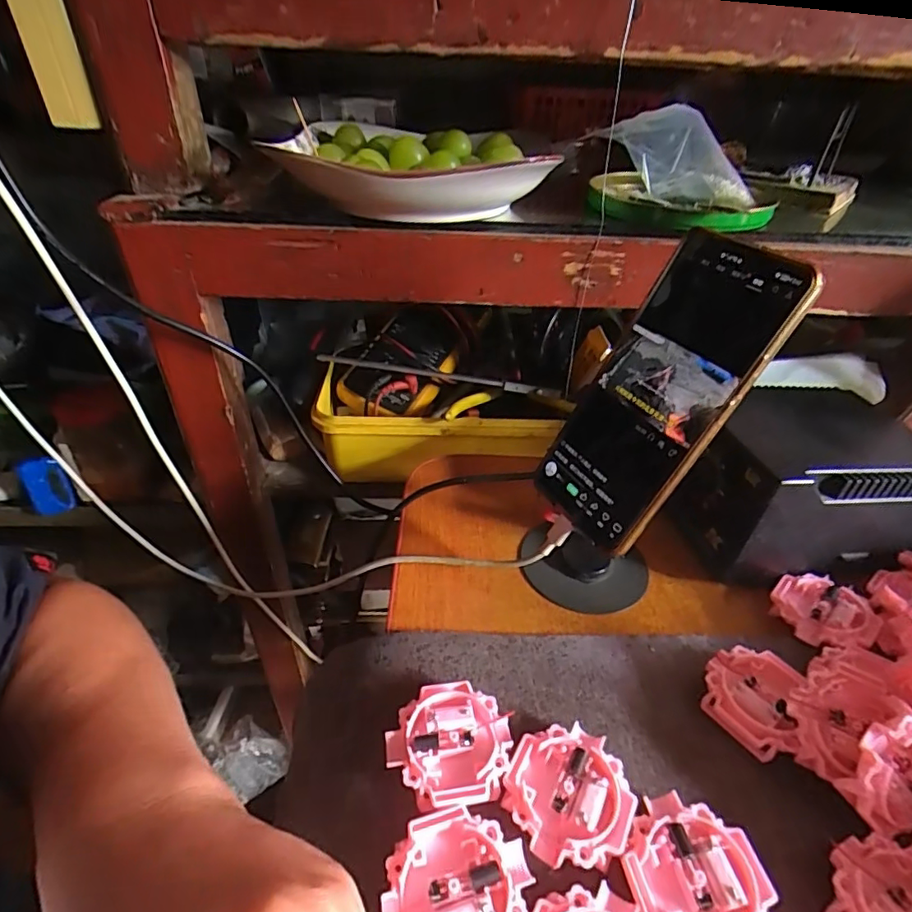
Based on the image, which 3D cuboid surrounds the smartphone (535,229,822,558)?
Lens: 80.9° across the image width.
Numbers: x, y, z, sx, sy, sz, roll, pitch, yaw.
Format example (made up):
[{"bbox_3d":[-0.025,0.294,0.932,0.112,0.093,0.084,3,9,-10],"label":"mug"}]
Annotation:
[{"bbox_3d":[0.105,-0.032,0.283,0.012,0.163,0.074,14,25,-37],"label":"smartphone"}]

